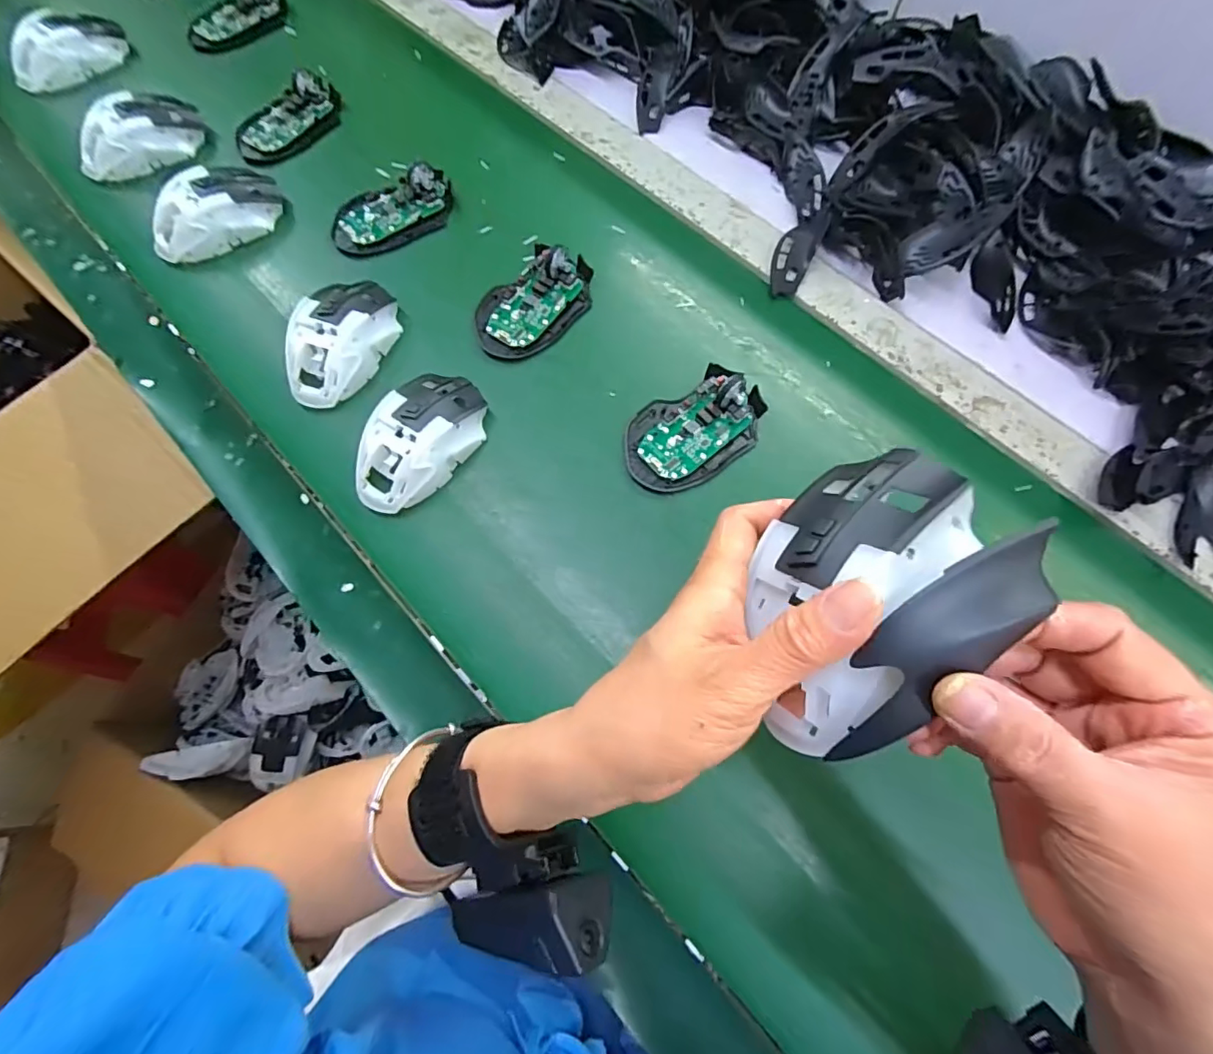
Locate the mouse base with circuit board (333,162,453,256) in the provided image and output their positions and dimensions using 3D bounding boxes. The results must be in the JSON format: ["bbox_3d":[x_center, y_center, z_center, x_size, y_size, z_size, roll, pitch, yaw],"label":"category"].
[{"bbox_3d":[-0.195,-0.292,0.488,0.115,0.027,0.057,-32,72,-10],"label":"mouse base with circuit board"}]

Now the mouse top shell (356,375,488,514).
[{"bbox_3d":[-0.138,-0.064,0.396,0.061,0.038,0.114,32,74,12],"label":"mouse top shell"}]

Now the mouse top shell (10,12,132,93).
[{"bbox_3d":[-0.569,-0.503,0.561,0.115,0.039,0.055,-31,72,-10],"label":"mouse top shell"}]

